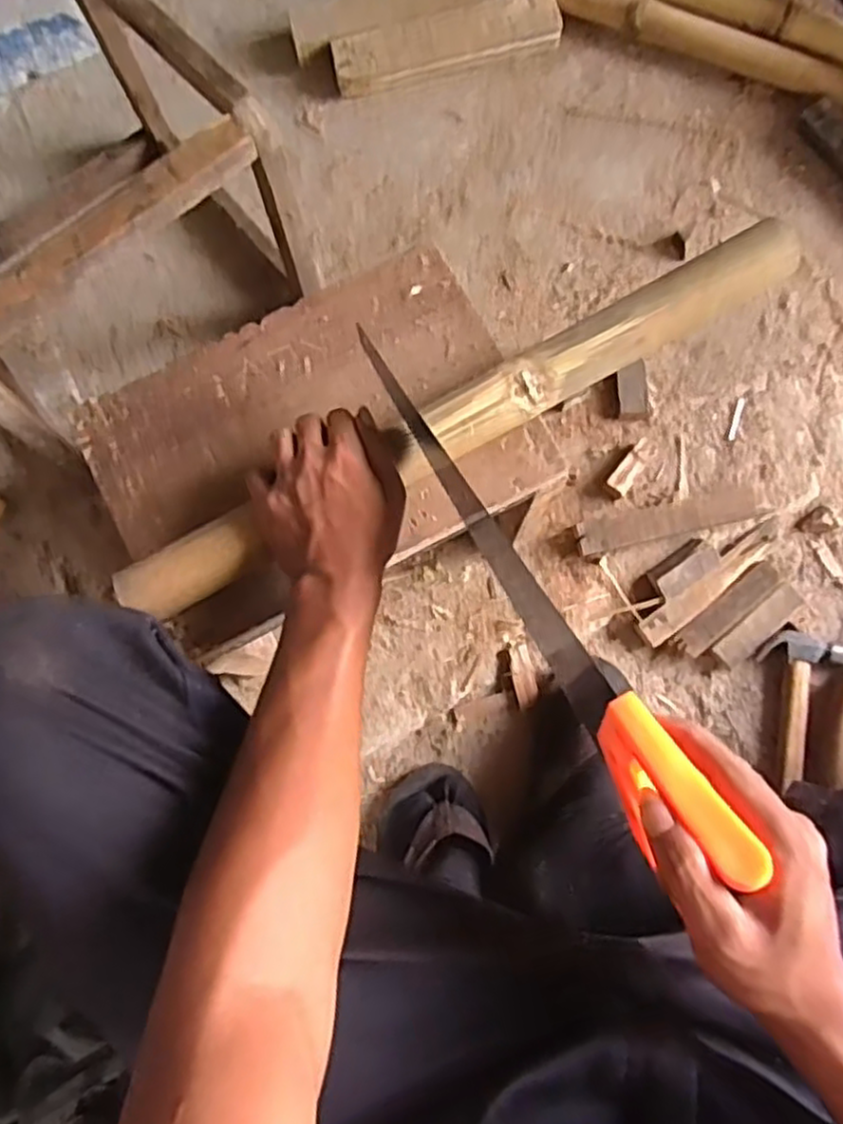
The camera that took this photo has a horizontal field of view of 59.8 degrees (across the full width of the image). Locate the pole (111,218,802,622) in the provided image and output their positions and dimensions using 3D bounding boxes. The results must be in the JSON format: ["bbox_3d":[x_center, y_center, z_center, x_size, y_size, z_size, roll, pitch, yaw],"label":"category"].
[{"bbox_3d":[0.034,-0.098,0.529,0.526,0.048,0.045,-29,79,-4],"label":"pole"}]

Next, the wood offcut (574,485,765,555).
[{"bbox_3d":[0.258,-0.045,0.752,0.197,0.027,0.036,-14,79,-1],"label":"wood offcut"}]

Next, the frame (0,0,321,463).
[{"bbox_3d":[-0.326,-0.318,0.696,0.319,0.272,0.316,-39,80,-6],"label":"frame"}]

